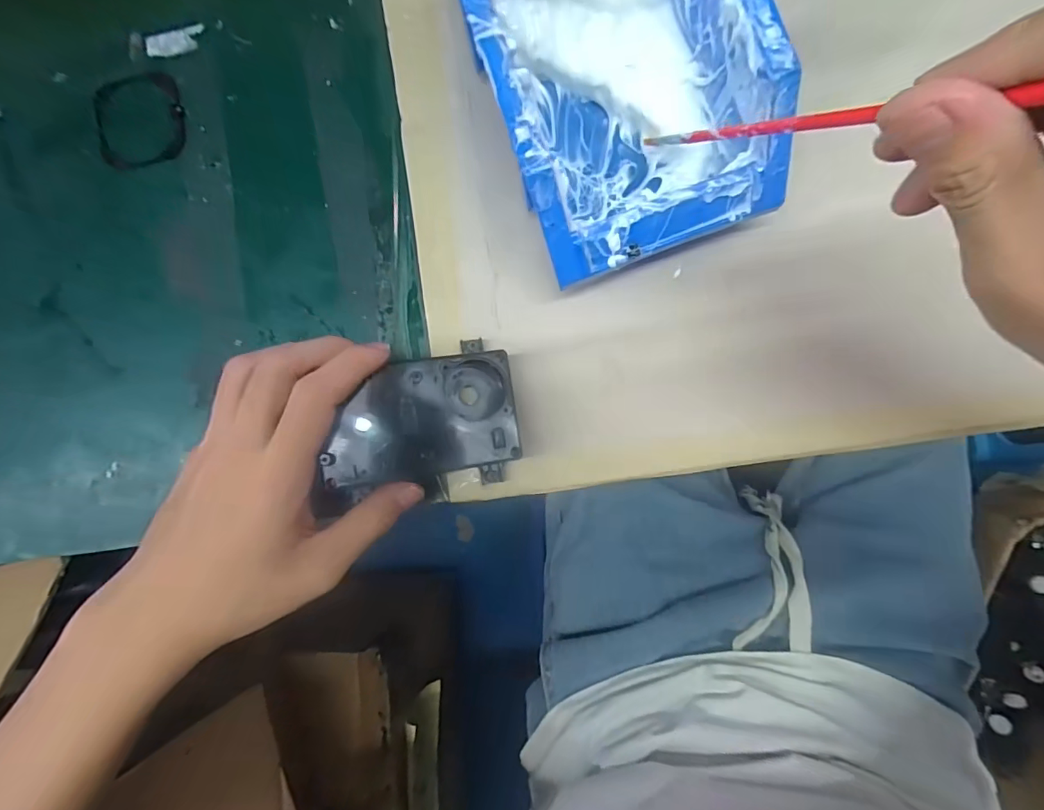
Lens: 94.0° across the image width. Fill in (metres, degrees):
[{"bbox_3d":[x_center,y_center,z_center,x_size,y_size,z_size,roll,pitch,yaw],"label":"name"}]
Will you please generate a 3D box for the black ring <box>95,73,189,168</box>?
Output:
[{"bbox_3d":[-0.254,-0.190,0.322,0.063,0.004,0.066,0,85,6],"label":"black ring"}]

